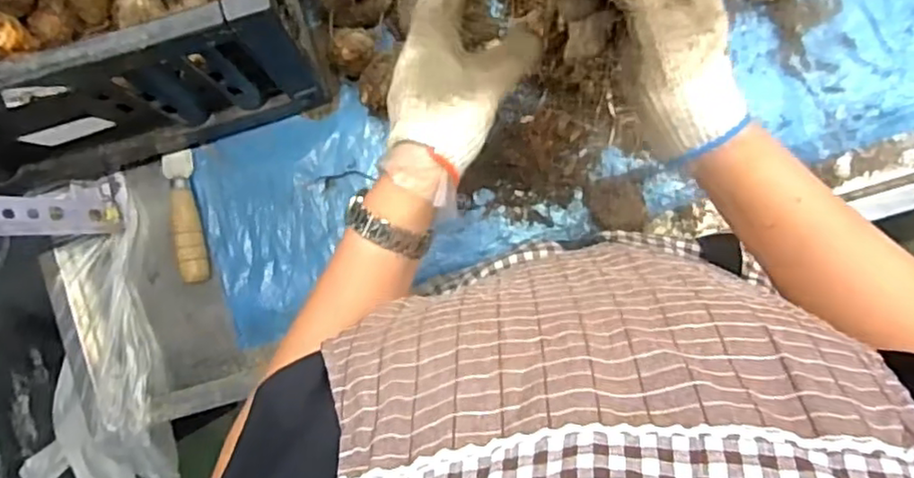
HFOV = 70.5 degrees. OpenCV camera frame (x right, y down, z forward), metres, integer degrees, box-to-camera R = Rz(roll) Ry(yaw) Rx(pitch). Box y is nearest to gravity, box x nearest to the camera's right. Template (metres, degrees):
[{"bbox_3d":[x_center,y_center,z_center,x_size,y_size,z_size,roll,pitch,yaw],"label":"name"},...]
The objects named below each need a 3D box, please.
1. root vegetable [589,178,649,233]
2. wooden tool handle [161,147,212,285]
[{"bbox_3d":[0.139,-0.028,0.554,0.051,0.043,0.043,4,92,7],"label":"root vegetable"},{"bbox_3d":[-0.256,-0.021,0.611,0.019,0.026,0.124,-11,90,8],"label":"wooden tool handle"}]

